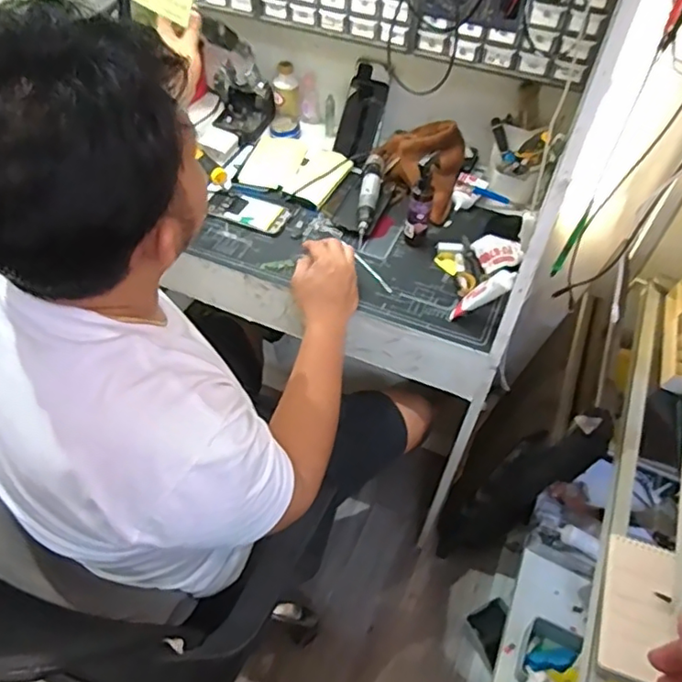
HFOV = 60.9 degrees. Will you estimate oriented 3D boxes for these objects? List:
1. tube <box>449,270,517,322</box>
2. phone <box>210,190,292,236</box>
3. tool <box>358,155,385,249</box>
[{"bbox_3d":[0.209,-0.069,0.857,0.025,0.133,0.026,35,52,-14],"label":"tube"},{"bbox_3d":[-0.172,-0.236,1.050,0.156,0.005,0.069,21,54,14],"label":"phone"},{"bbox_3d":[0.053,-0.256,1.039,0.034,0.042,0.201,7,51,4],"label":"tool"}]

